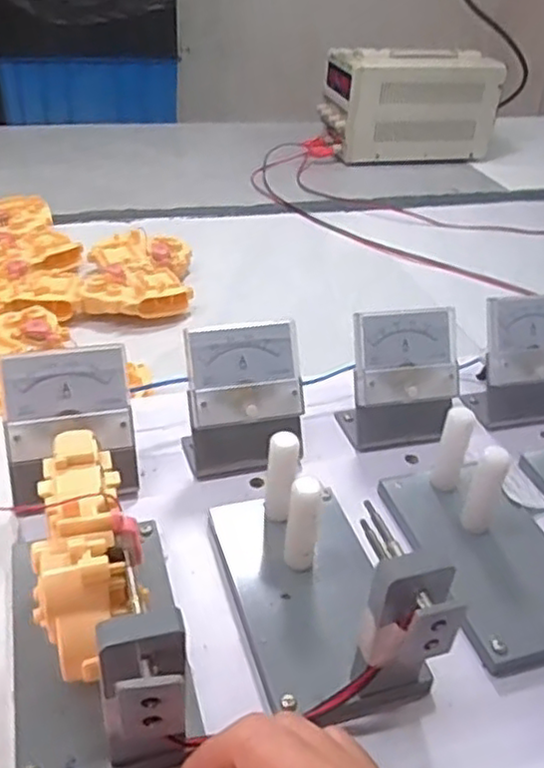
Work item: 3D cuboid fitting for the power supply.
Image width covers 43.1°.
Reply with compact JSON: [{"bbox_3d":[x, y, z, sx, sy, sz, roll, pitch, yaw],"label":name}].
[{"bbox_3d":[0.225,-0.459,1.139,0.276,0.157,0.103,-7,37,-16],"label":"power supply"}]

